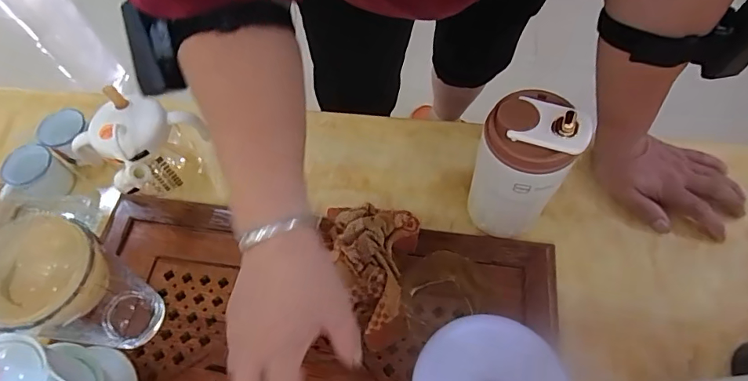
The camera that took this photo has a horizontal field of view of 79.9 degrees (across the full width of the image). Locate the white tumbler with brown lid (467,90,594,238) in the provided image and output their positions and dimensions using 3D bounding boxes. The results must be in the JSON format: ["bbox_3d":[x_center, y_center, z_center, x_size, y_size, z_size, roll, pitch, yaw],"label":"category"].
[{"bbox_3d":[0.131,-0.016,0.413,0.075,0.165,0.074,-1,61,3],"label":"white tumbler with brown lid"}]

